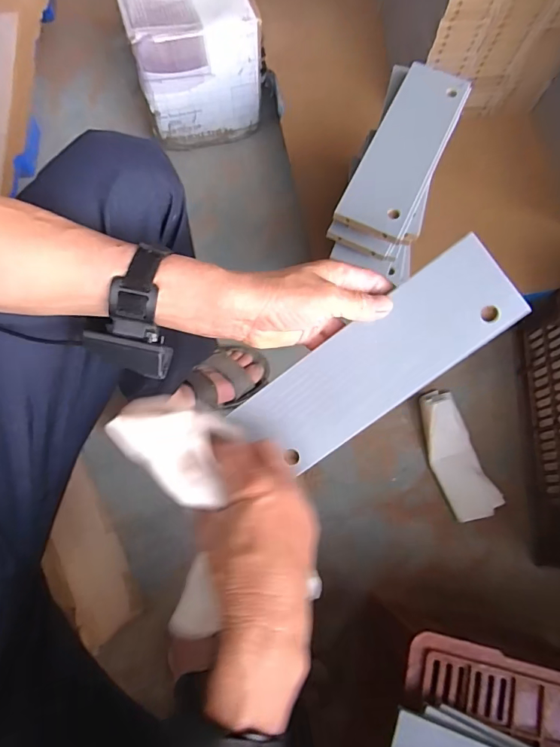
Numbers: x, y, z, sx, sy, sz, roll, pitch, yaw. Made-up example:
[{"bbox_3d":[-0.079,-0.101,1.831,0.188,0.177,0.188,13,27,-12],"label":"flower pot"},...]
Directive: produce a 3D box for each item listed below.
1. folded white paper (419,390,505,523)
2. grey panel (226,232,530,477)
[{"bbox_3d":[0.309,0.140,0.770,0.093,0.036,0.221,-18,75,-6],"label":"folded white paper"},{"bbox_3d":[0.083,-0.009,0.380,0.249,0.009,0.083,-37,89,7],"label":"grey panel"}]

